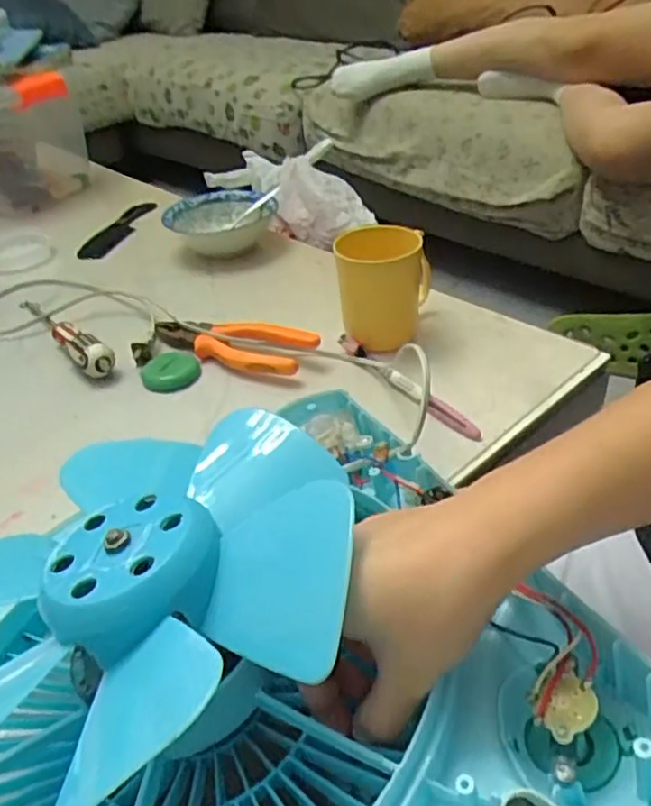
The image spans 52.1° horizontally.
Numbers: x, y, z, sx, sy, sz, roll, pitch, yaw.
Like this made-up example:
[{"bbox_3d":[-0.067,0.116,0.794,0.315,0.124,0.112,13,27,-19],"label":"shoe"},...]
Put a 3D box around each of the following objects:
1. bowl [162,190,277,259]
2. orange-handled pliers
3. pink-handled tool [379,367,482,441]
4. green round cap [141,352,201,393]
[{"bbox_3d":[-0.143,-0.247,0.921,0.148,0.048,0.124,-1,37,4],"label":"bowl"},{"bbox_3d":[-0.097,-0.064,0.681,0.186,0.036,0.054,18,42,26],"label":"orange-handled pliers"},{"bbox_3d":[0.091,-0.002,0.594,0.017,0.017,0.122,-23,41,-24],"label":"pink-handled tool"},{"bbox_3d":[-0.155,-0.032,0.666,0.056,0.014,0.061,-3,37,2],"label":"green round cap"}]

